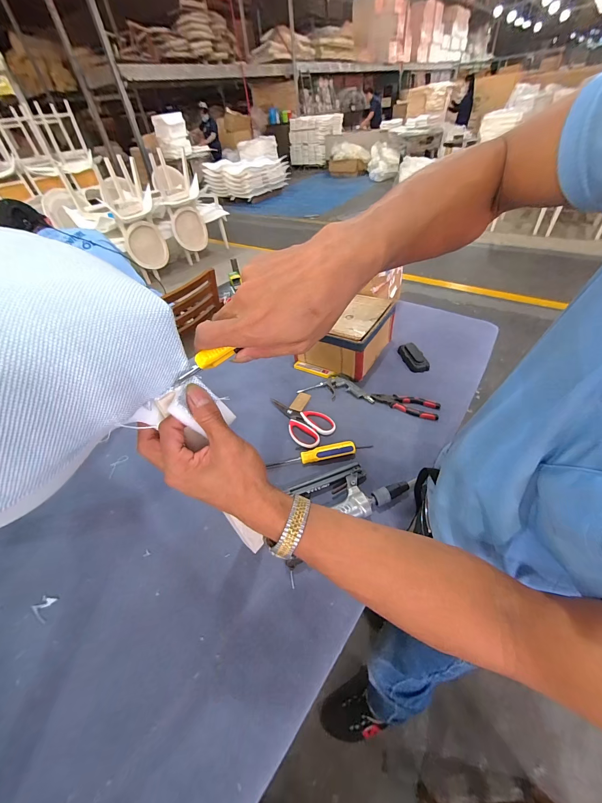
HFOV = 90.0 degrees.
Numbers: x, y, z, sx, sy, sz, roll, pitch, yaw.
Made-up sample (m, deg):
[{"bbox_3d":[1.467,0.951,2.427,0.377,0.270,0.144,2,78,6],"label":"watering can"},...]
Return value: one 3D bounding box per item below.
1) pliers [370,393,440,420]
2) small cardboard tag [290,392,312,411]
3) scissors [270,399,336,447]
[{"bbox_3d":[0.248,0.005,0.721,0.153,0.011,0.059,14,49,19],"label":"pliers"},{"bbox_3d":[-0.001,-0.001,0.756,0.036,0.004,0.061,18,50,22],"label":"small cardboard tag"},{"bbox_3d":[-0.006,0.038,0.713,0.097,0.008,0.174,-36,52,-26],"label":"scissors"}]

